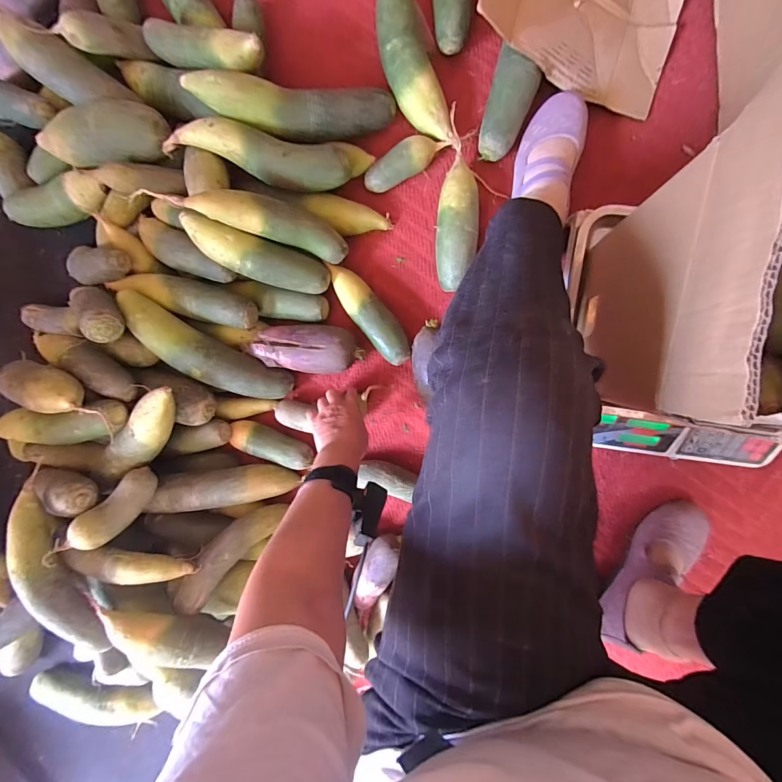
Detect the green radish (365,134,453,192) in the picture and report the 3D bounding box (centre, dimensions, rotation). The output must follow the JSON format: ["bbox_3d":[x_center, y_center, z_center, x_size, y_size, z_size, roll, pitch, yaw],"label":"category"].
[{"bbox_3d":[0.021,-0.344,0.577,0.129,0.049,0.040,-26,91,9],"label":"green radish"}]

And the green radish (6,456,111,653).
[{"bbox_3d":[-0.454,0.230,0.512,0.051,0.060,0.258,-28,91,9],"label":"green radish"}]

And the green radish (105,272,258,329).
[{"bbox_3d":[-0.309,-0.142,0.577,0.201,0.049,0.053,18,97,5],"label":"green radish"}]

